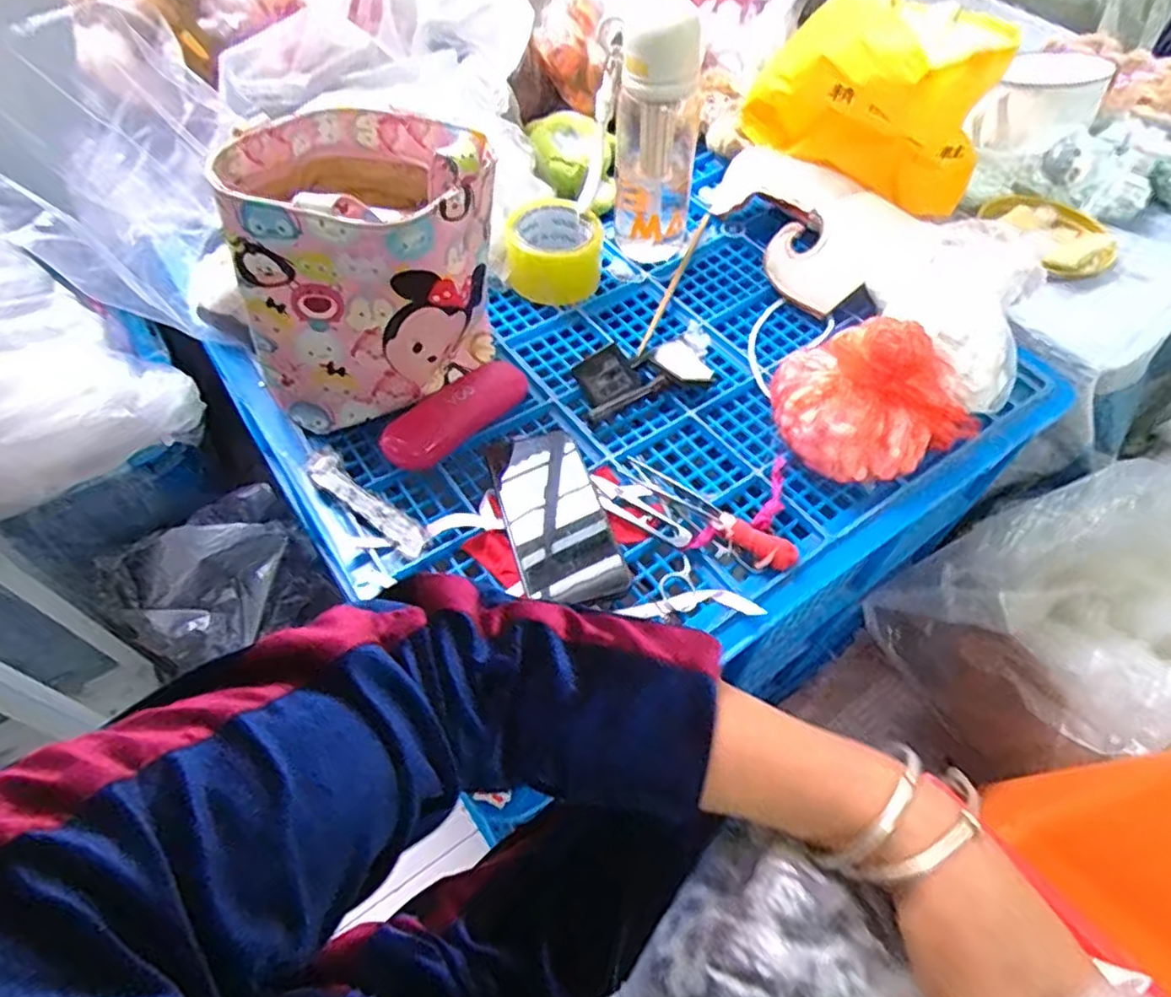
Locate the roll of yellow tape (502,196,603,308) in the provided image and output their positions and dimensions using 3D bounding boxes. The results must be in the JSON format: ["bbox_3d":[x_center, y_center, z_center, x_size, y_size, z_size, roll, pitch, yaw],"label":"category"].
[{"bbox_3d":[-0.032,-0.256,0.713,0.105,0.067,0.102,-9,56,-7],"label":"roll of yellow tape"}]

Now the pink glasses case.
[{"bbox_3d":[-0.109,-0.072,0.599,0.050,0.048,0.152,31,61,19],"label":"pink glasses case"}]

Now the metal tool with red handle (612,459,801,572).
[{"bbox_3d":[0.100,0.007,0.550,0.160,0.017,0.028,35,62,21],"label":"metal tool with red handle"}]

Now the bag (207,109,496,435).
[{"bbox_3d":[-0.176,-0.192,0.563,0.213,0.191,0.158,-17,57,-12],"label":"bag"}]

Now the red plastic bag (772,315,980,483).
[{"bbox_3d":[0.242,-0.074,0.556,0.169,0.124,0.117,19,57,12],"label":"red plastic bag"}]

